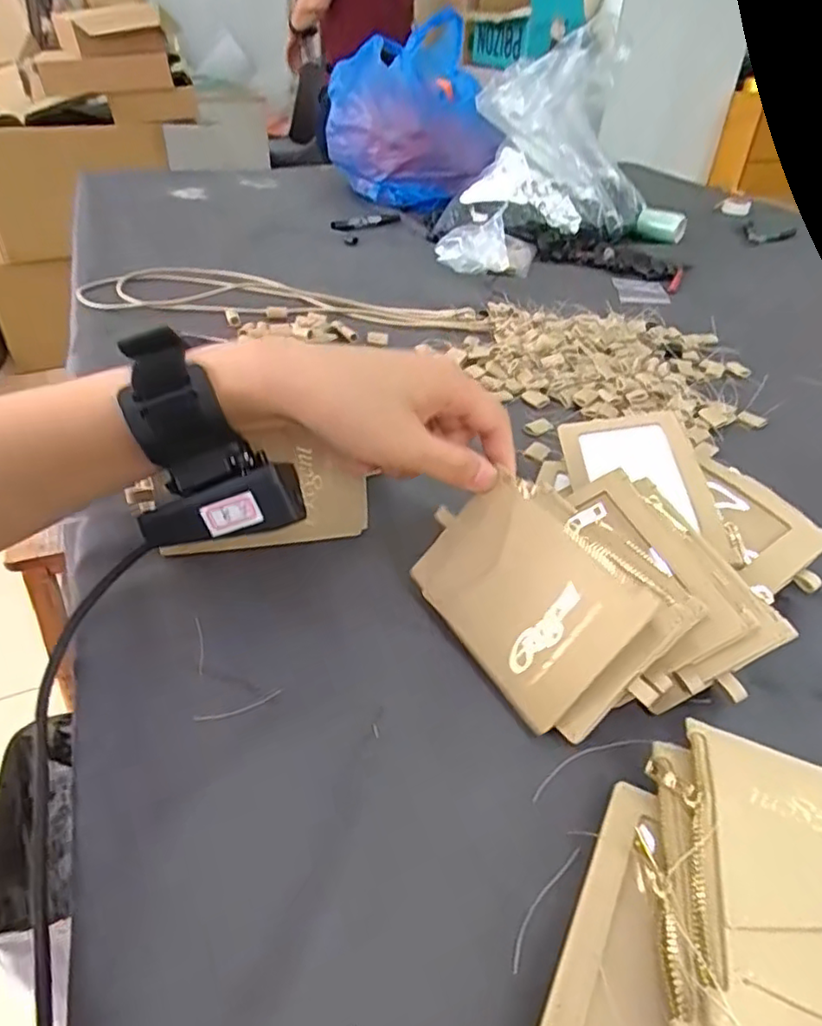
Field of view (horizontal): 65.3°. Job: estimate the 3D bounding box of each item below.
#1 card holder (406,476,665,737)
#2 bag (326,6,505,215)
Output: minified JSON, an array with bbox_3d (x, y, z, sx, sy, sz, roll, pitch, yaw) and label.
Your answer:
[{"bbox_3d":[0.048,0.035,0.298,0.005,0.072,0.111,23,18,-46],"label":"card holder"},{"bbox_3d":[-0.001,-0.697,1.127,0.274,0.264,0.322,-1,37,-6],"label":"bag"}]

